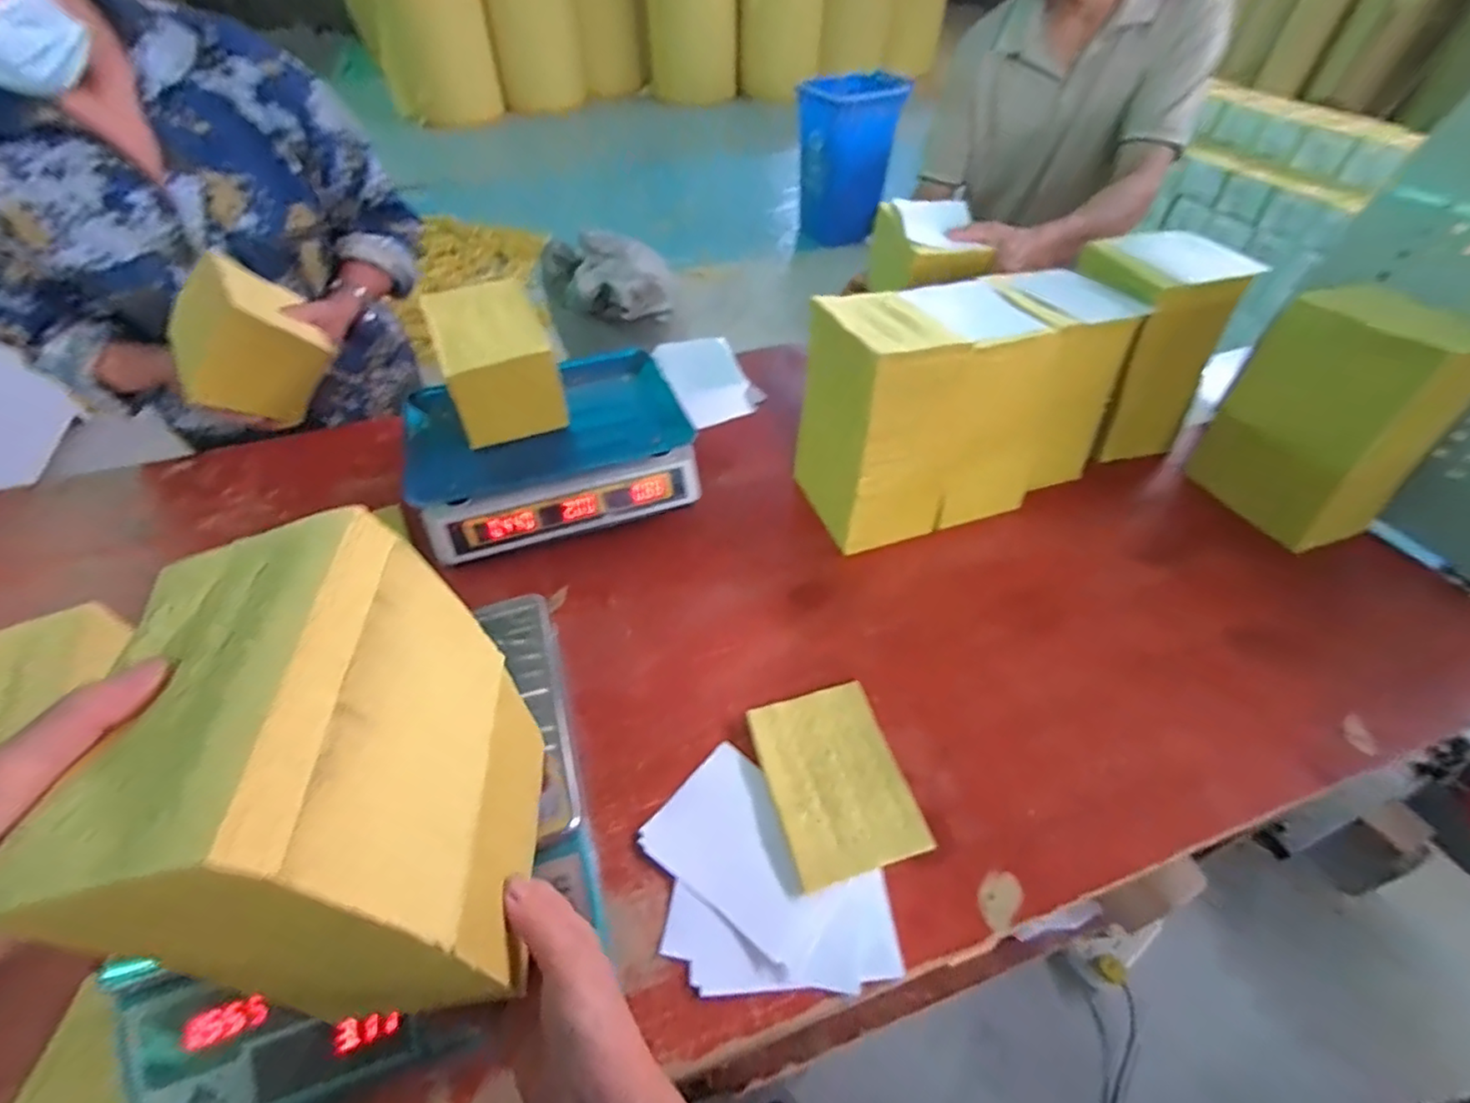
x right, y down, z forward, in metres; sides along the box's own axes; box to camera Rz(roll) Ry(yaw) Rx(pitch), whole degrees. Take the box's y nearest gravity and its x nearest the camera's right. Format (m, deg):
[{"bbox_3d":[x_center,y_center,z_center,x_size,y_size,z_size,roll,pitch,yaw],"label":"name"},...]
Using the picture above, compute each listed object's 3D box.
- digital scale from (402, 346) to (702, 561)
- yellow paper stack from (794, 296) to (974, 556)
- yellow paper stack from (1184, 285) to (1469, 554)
[{"bbox_3d":[-0.233,-0.136,0.795,0.324,0.094,0.245,-16,50,-13],"label":"digital scale"},{"bbox_3d":[0.165,-0.150,0.732,0.137,0.240,0.175,-15,50,-13],"label":"yellow paper stack"},{"bbox_3d":[0.657,-0.142,0.704,0.114,0.243,0.179,-18,50,-15],"label":"yellow paper stack"}]

